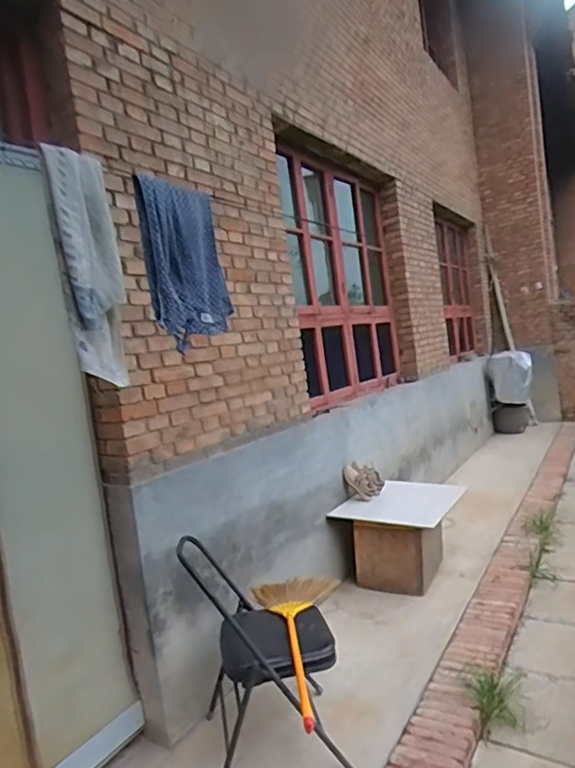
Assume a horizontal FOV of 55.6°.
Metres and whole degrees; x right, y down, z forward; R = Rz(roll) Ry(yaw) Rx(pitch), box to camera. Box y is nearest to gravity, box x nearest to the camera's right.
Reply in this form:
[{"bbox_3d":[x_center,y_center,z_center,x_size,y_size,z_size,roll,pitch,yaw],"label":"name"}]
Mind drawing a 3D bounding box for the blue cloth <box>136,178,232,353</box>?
[{"bbox_3d":[-0.231,-0.282,1.257,0.042,0.343,0.261,-5,4,26],"label":"blue cloth"}]

